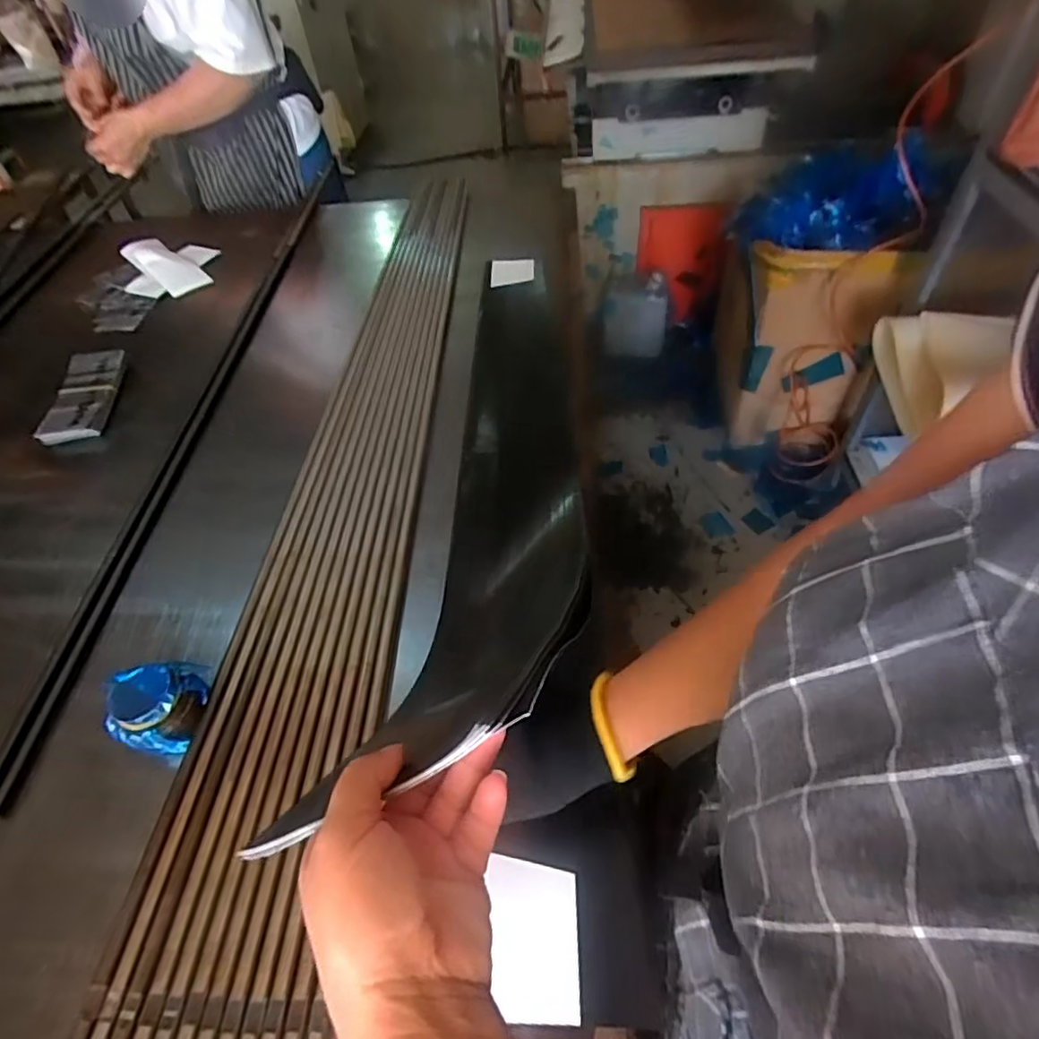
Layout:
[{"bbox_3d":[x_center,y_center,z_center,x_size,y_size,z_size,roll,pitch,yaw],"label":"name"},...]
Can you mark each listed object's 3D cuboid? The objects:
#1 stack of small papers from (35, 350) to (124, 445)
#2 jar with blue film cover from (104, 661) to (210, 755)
[{"bbox_3d":[-0.580,-0.171,0.792,0.074,0.022,0.167,-8,52,-3],"label":"stack of small papers"},{"bbox_3d":[-0.300,0.152,0.492,0.066,0.047,0.073,2,52,6],"label":"jar with blue film cover"}]

